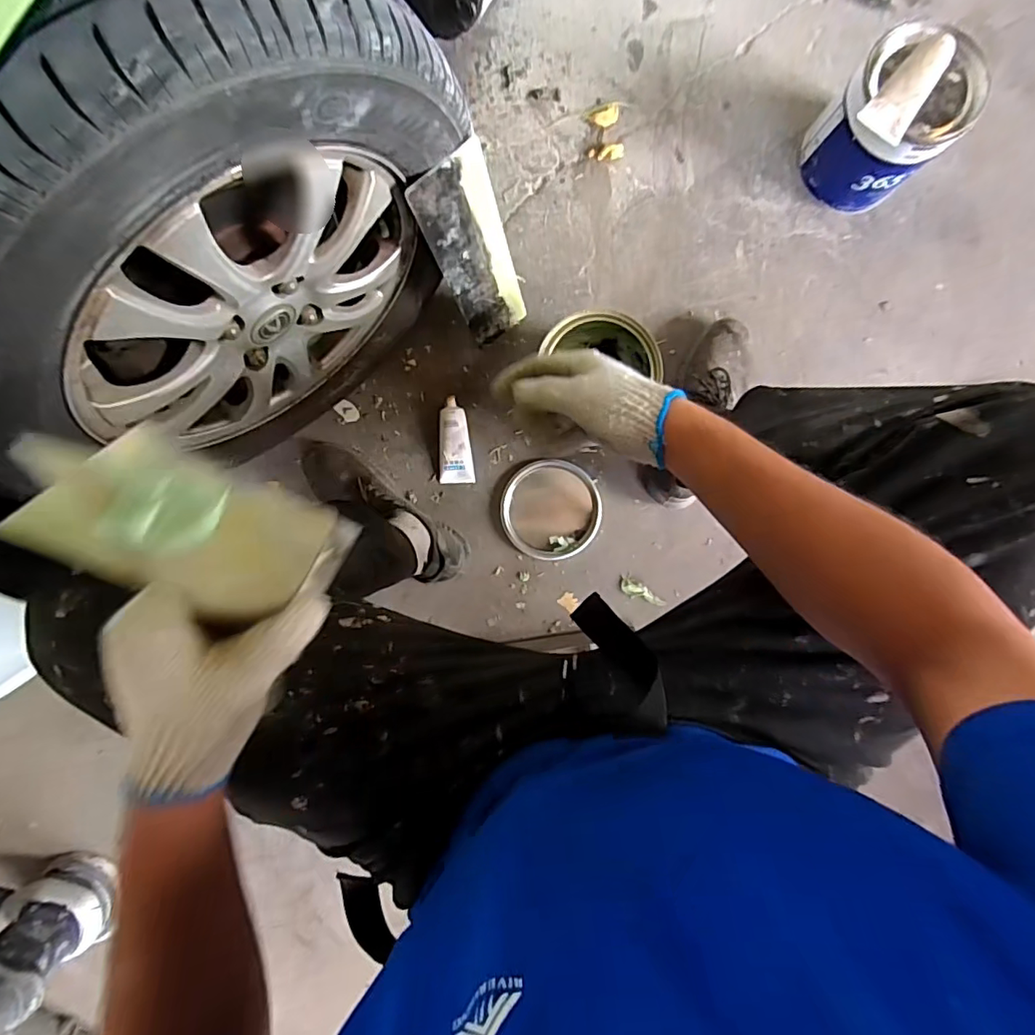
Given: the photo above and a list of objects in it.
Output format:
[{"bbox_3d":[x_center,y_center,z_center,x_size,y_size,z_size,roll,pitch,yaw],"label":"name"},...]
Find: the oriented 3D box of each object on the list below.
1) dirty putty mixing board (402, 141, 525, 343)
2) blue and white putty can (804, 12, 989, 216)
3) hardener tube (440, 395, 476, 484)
[{"bbox_3d":[-0.045,-0.307,0.654,0.090,0.296,0.011,-40,76,1],"label":"dirty putty mixing board"},{"bbox_3d":[0.494,-0.528,0.726,0.150,0.173,0.176,43,91,0],"label":"blue and white putty can"},{"bbox_3d":[-0.093,-0.111,0.797,0.050,0.025,0.124,-4,104,-3],"label":"hardener tube"}]

